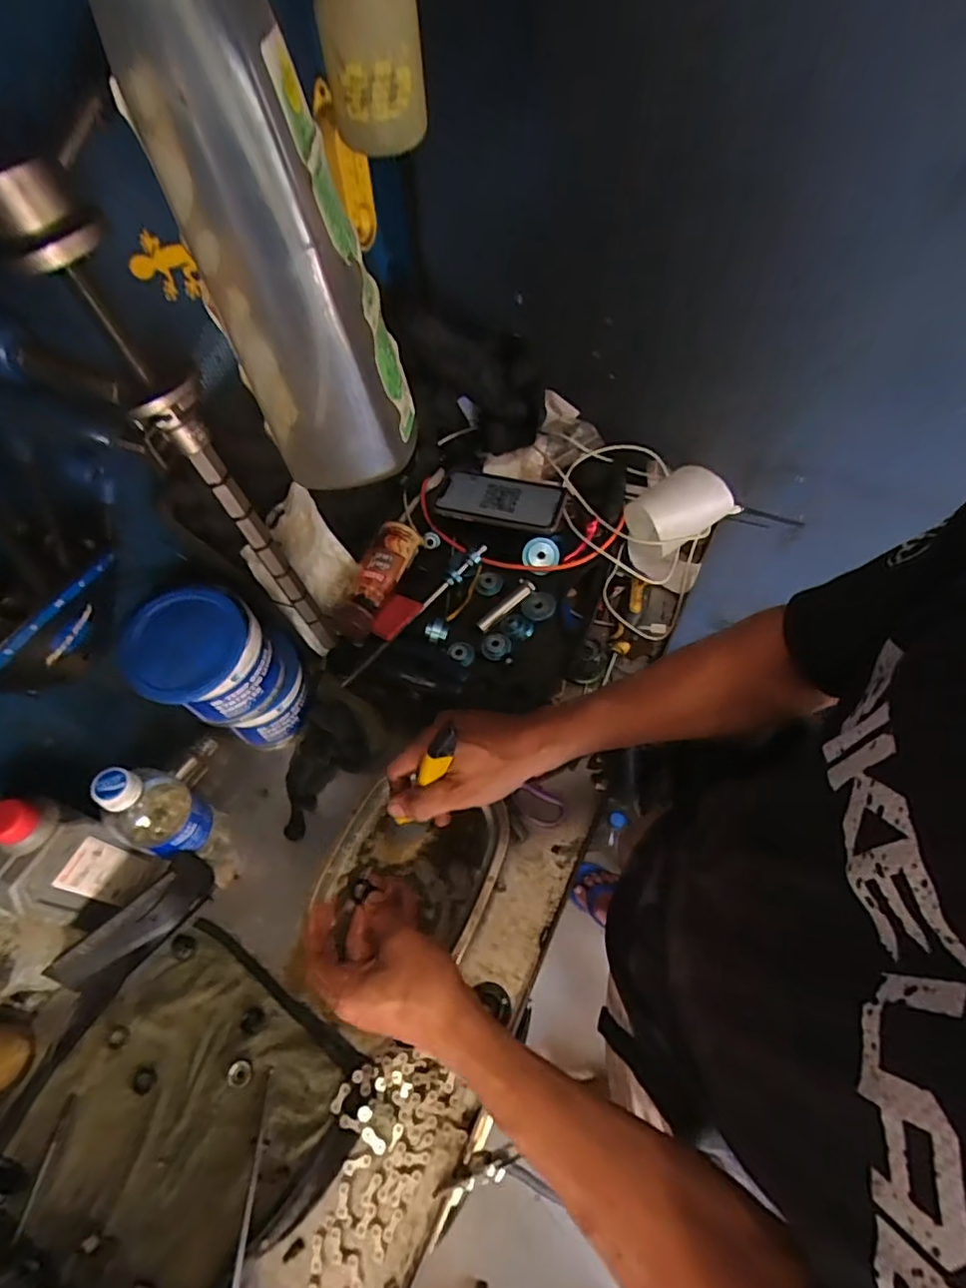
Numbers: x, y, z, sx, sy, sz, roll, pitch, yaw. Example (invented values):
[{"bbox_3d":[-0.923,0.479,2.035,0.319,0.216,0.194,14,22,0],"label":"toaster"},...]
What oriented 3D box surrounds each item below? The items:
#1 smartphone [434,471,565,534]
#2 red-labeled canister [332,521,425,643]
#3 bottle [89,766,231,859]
[{"bbox_3d":[0.020,-0.174,0.694,0.146,0.008,0.082,11,60,8],"label":"smartphone"},{"bbox_3d":[-0.117,-0.072,0.654,0.051,0.042,0.143,17,61,11],"label":"red-labeled canister"},{"bbox_3d":[-0.291,0.151,0.528,0.070,0.170,0.060,27,63,17],"label":"bottle"}]

